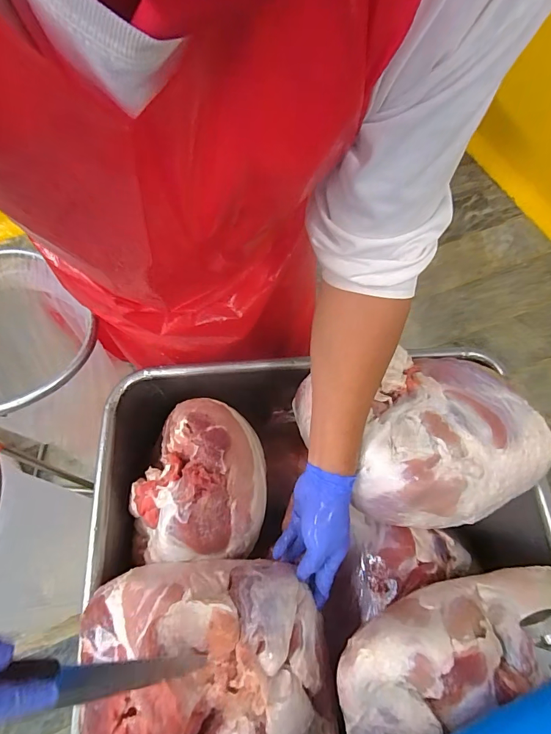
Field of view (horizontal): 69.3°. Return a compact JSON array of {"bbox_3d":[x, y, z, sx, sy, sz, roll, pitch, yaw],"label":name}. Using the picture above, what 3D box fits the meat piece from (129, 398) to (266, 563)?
[{"bbox_3d":[-0.126,0.178,0.639,0.211,0.141,0.235,-3,66,0],"label":"meat piece"}]

